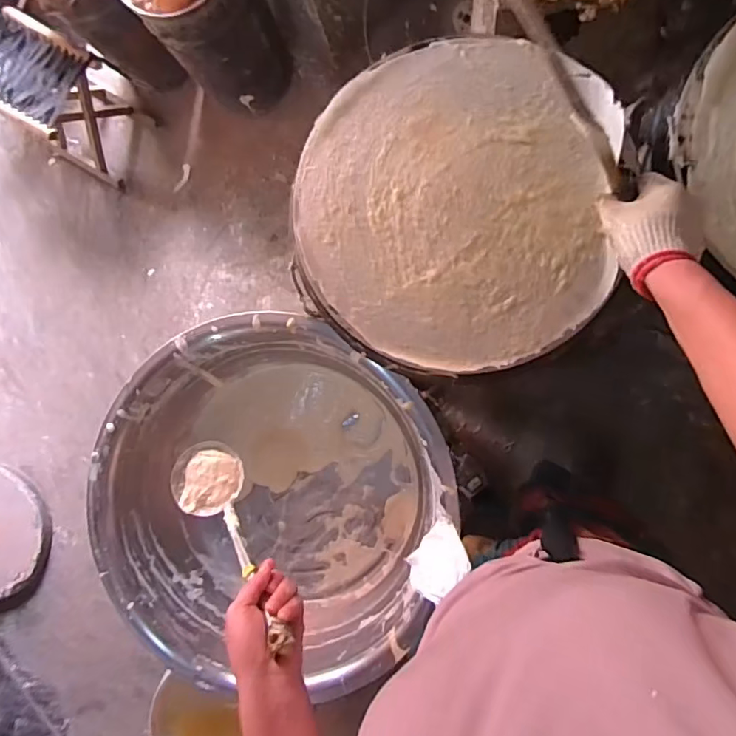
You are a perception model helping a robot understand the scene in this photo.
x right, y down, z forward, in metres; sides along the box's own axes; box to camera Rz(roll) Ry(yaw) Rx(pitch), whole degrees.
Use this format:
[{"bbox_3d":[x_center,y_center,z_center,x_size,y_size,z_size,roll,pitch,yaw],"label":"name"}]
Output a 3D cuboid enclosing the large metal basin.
[{"bbox_3d":[-0.157,0.201,0.845,0.511,0.182,0.525,0,88,8],"label":"large metal basin"}]

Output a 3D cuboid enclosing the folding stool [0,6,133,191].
[{"bbox_3d":[-0.877,-0.762,1.472,0.330,0.352,0.258,32,93,8],"label":"folding stool"}]

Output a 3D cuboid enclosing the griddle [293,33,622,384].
[{"bbox_3d":[0.092,-0.190,0.595,0.352,0.024,0.374,0,88,8],"label":"griddle"}]

